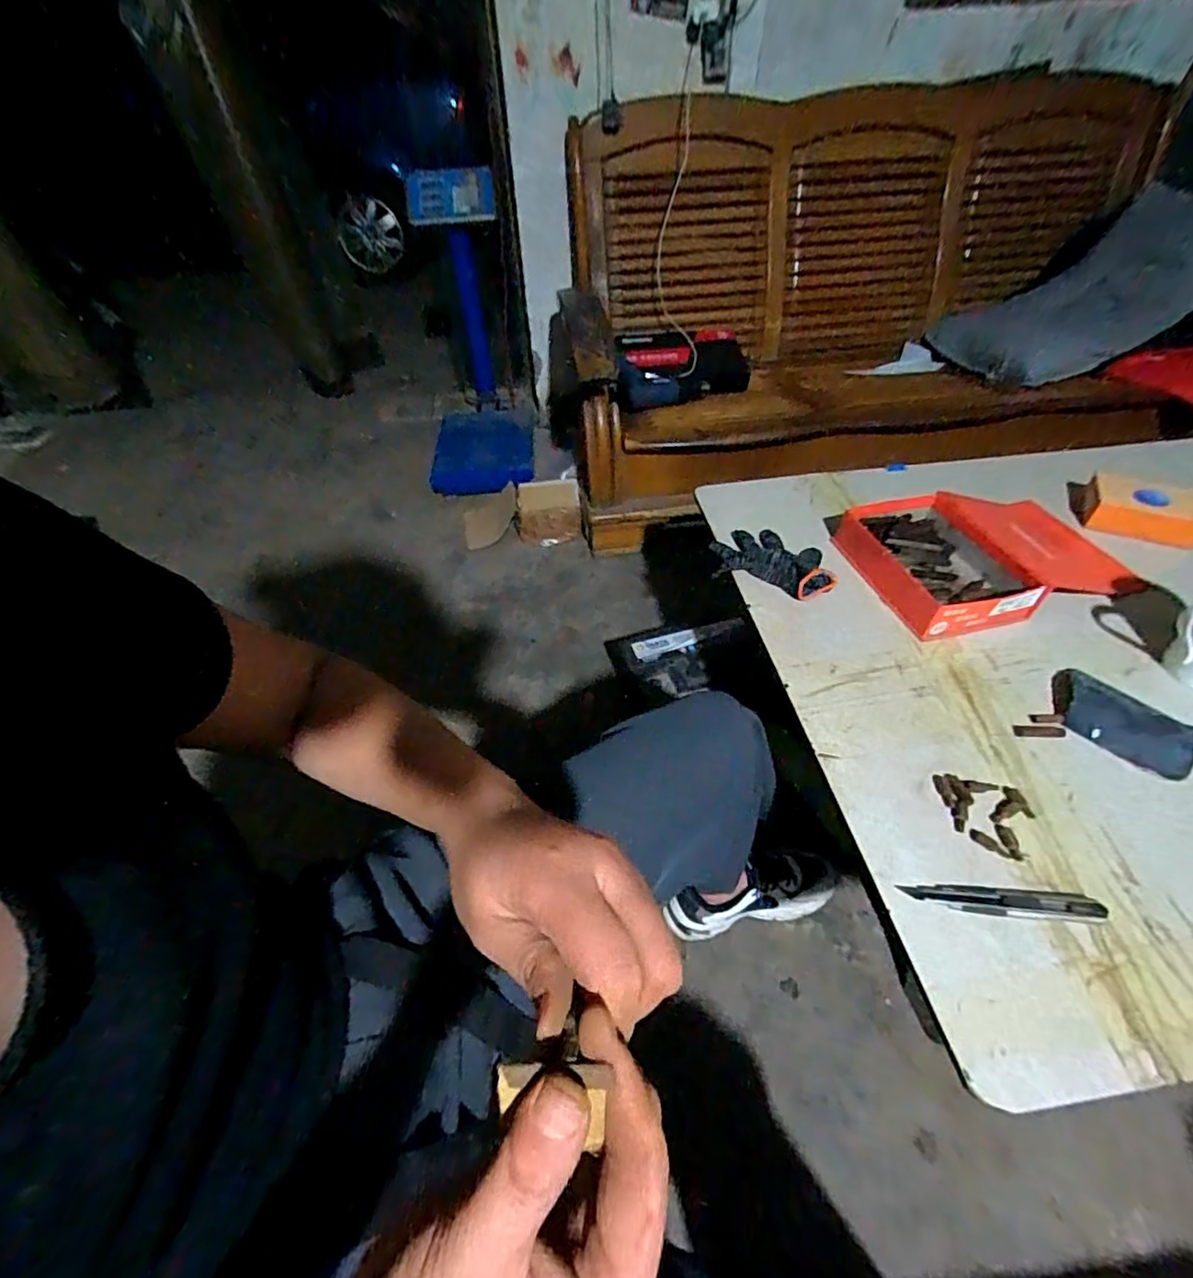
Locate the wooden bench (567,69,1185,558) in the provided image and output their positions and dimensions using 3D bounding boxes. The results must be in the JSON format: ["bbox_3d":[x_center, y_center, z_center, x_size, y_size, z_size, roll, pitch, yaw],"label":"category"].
[{"bbox_3d":[0.681,-0.849,1.459,1.475,0.718,0.836,-2,47,0],"label":"wooden bench"}]

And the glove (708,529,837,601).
[{"bbox_3d":[0.238,-0.109,0.783,0.168,0.037,0.113,20,51,20],"label":"glove"}]

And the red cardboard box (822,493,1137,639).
[{"bbox_3d":[0.510,-0.116,0.765,0.338,0.056,0.217,-12,48,-8],"label":"red cardboard box"}]

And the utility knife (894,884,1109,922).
[{"bbox_3d":[0.338,0.219,0.481,0.153,0.007,0.023,3,48,5],"label":"utility knife"}]

